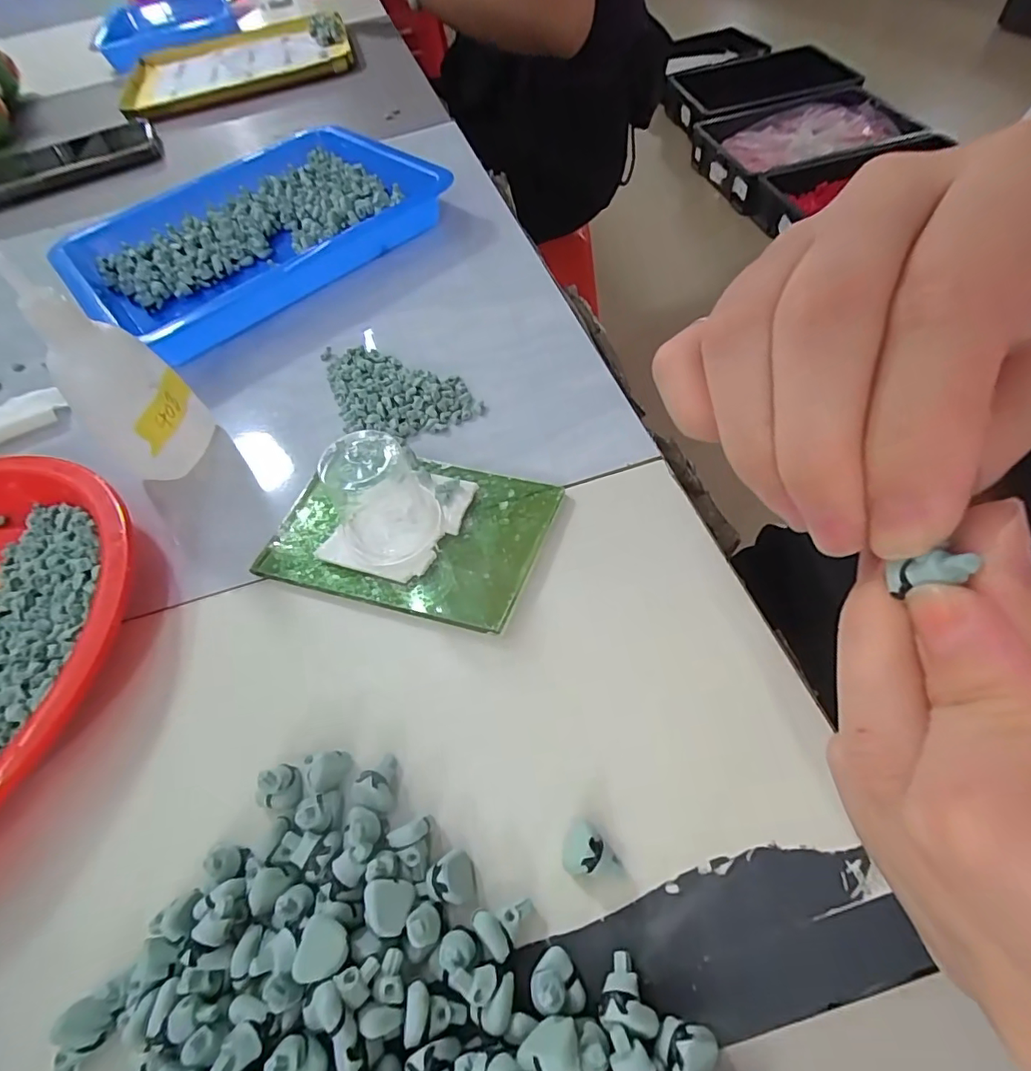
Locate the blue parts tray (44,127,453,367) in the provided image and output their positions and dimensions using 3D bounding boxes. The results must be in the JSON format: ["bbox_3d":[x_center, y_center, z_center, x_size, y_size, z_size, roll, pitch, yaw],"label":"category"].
[{"bbox_3d":[-0.171,-0.200,0.335,0.216,0.026,0.166,-36,60,-15],"label":"blue parts tray"}]

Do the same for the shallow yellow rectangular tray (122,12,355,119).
[{"bbox_3d":[-0.312,-0.536,0.586,0.243,0.012,0.223,-18,57,-4],"label":"shallow yellow rectangular tray"}]

